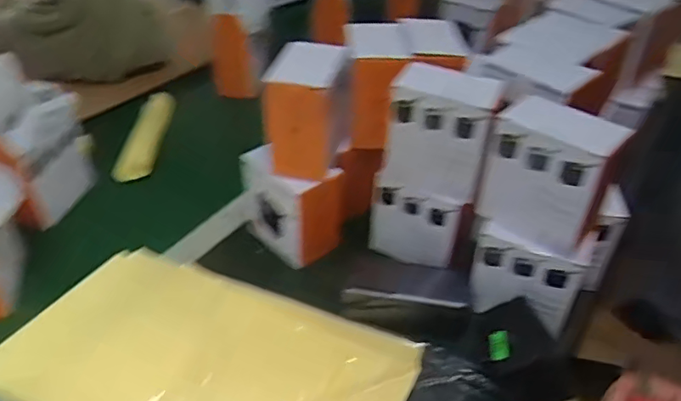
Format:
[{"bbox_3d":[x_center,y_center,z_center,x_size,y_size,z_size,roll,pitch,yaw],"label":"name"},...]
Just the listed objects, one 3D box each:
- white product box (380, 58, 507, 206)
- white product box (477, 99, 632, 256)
[{"bbox_3d":[0.105,-0.073,0.585,0.102,0.116,0.067,16,42,15],"label":"white product box"},{"bbox_3d":[0.198,-0.029,0.529,0.106,0.121,0.065,31,47,29],"label":"white product box"}]

